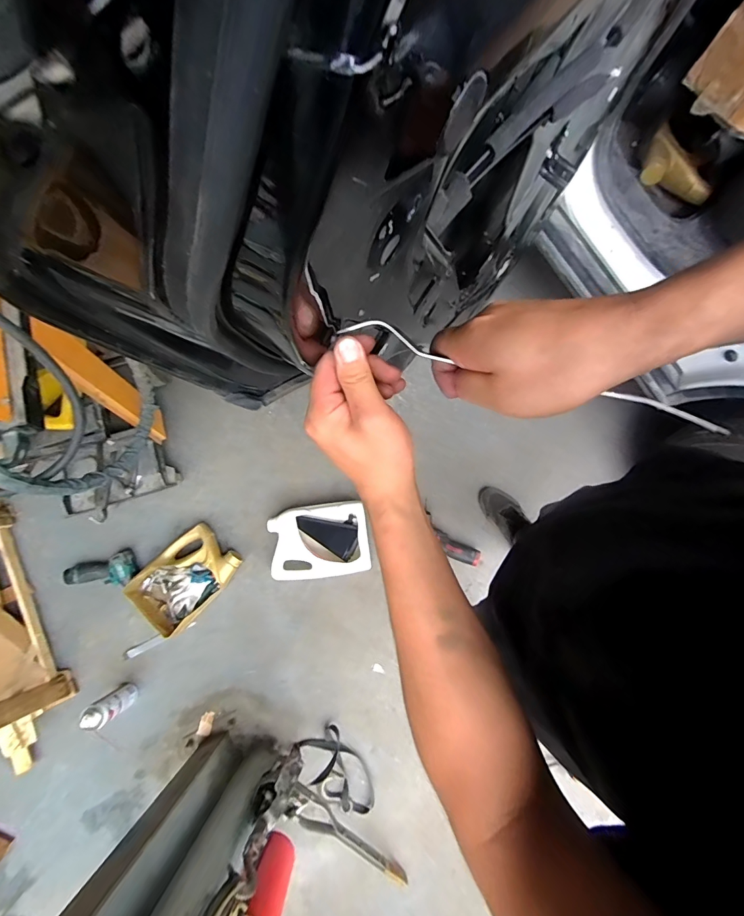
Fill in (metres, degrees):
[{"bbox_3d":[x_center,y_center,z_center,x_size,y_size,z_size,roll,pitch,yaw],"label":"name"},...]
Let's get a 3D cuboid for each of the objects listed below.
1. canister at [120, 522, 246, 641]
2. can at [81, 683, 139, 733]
[{"bbox_3d":[-0.569,0.367,1.223,0.213,0.083,0.304,44,82,8],"label":"canister"},{"bbox_3d":[-0.726,0.689,1.113,0.055,0.168,0.068,-32,80,-5],"label":"can"}]

